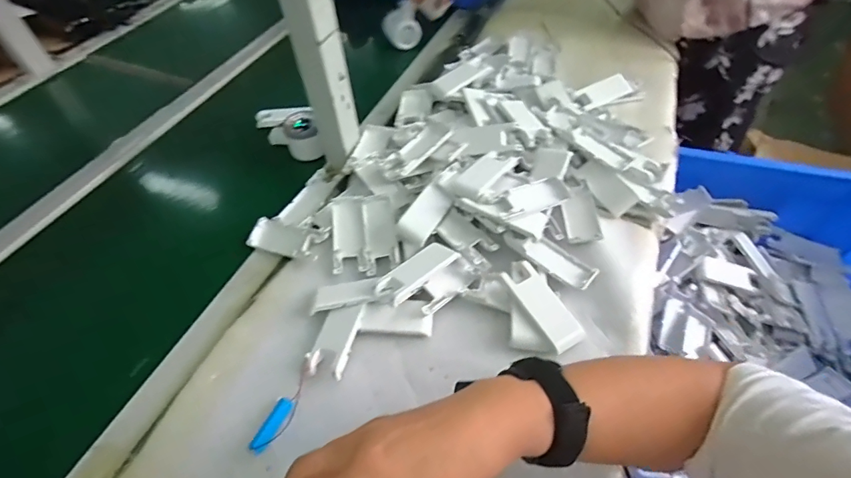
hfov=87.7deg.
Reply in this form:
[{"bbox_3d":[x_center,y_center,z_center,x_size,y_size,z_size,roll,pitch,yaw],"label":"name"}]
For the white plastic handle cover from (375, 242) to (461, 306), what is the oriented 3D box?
[{"bbox_3d":[-0.008,0.035,0.498,0.100,0.016,0.036,-38,59,-25],"label":"white plastic handle cover"}]

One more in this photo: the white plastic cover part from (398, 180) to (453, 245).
[{"bbox_3d":[0.002,-0.030,0.539,0.043,0.015,0.076,31,72,24],"label":"white plastic cover part"}]

